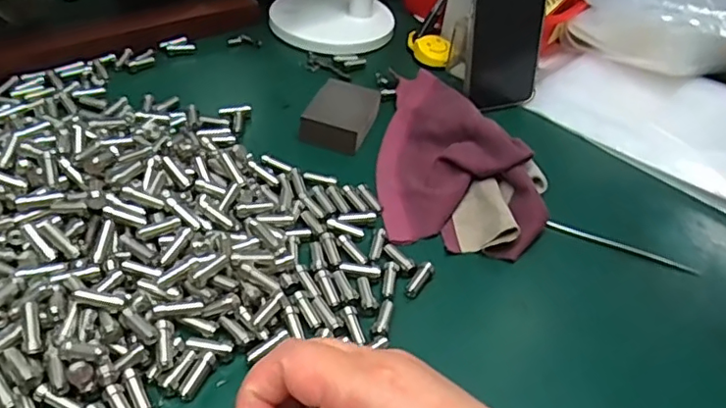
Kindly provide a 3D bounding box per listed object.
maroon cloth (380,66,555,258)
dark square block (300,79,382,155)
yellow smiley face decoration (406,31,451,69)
[{"bbox_3d":[0.078,-0.052,0.488,0.126,0.035,0.221,5,41,-2],"label":"maroon cloth"},{"bbox_3d":[-0.018,-0.079,0.517,0.052,0.025,0.077,17,42,11],"label":"dark square block"},{"bbox_3d":[0.073,-0.167,0.637,0.037,0.015,0.053,-29,58,-2],"label":"yellow smiley face decoration"}]

